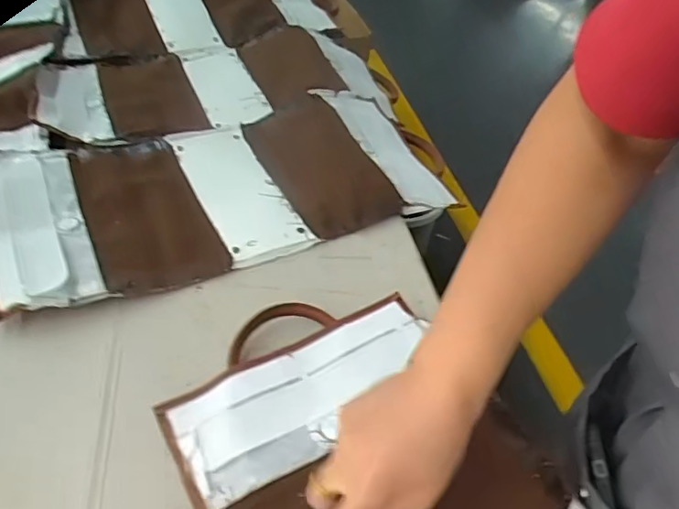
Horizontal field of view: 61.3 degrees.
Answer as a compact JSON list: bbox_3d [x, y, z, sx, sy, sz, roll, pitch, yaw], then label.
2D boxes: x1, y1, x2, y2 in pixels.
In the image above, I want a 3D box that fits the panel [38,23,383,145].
[{"bbox_3d":[-0.164,-0.242,0.818,0.472,0.056,0.237,-14,47,-21],"label":"panel"}]

